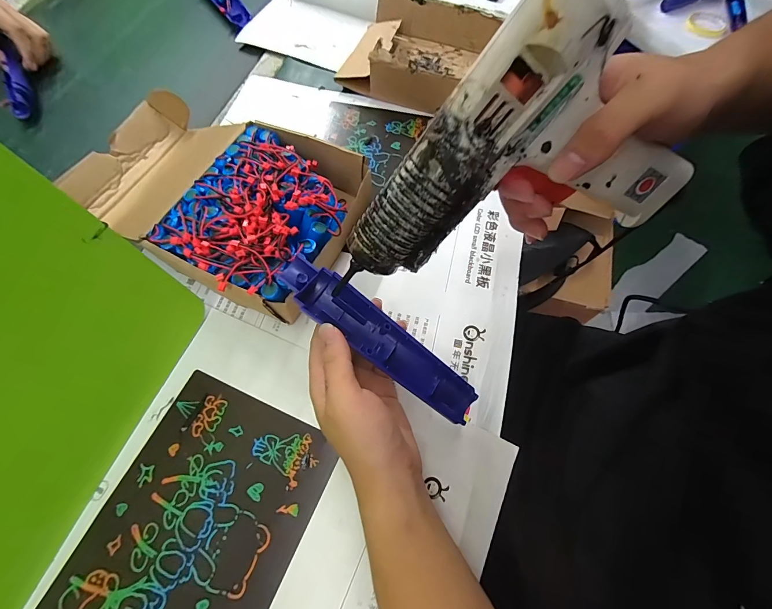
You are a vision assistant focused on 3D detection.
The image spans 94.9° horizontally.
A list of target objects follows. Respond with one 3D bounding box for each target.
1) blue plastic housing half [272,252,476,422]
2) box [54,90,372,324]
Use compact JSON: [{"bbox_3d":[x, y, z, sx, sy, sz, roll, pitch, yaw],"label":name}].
[{"bbox_3d":[-0.006,0.026,0.264,0.168,0.020,0.036,38,71,0],"label":"blue plastic housing half"},{"bbox_3d":[-0.179,-0.120,0.354,0.310,0.067,0.178,27,69,12],"label":"box"}]

